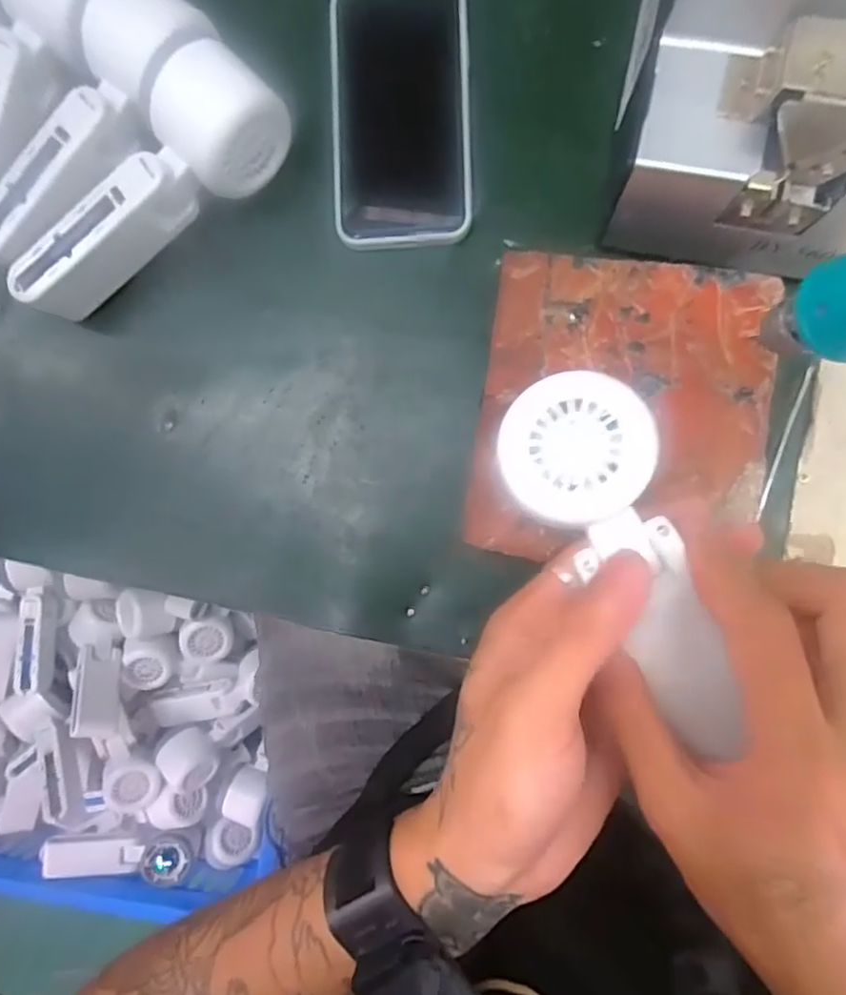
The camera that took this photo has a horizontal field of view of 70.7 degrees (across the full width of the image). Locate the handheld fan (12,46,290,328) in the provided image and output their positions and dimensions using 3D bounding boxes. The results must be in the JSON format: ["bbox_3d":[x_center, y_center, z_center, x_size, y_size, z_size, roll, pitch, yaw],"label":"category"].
[{"bbox_3d":[-0.139,-0.154,0.311,0.044,0.052,0.161,45,93,5],"label":"handheld fan"}]

